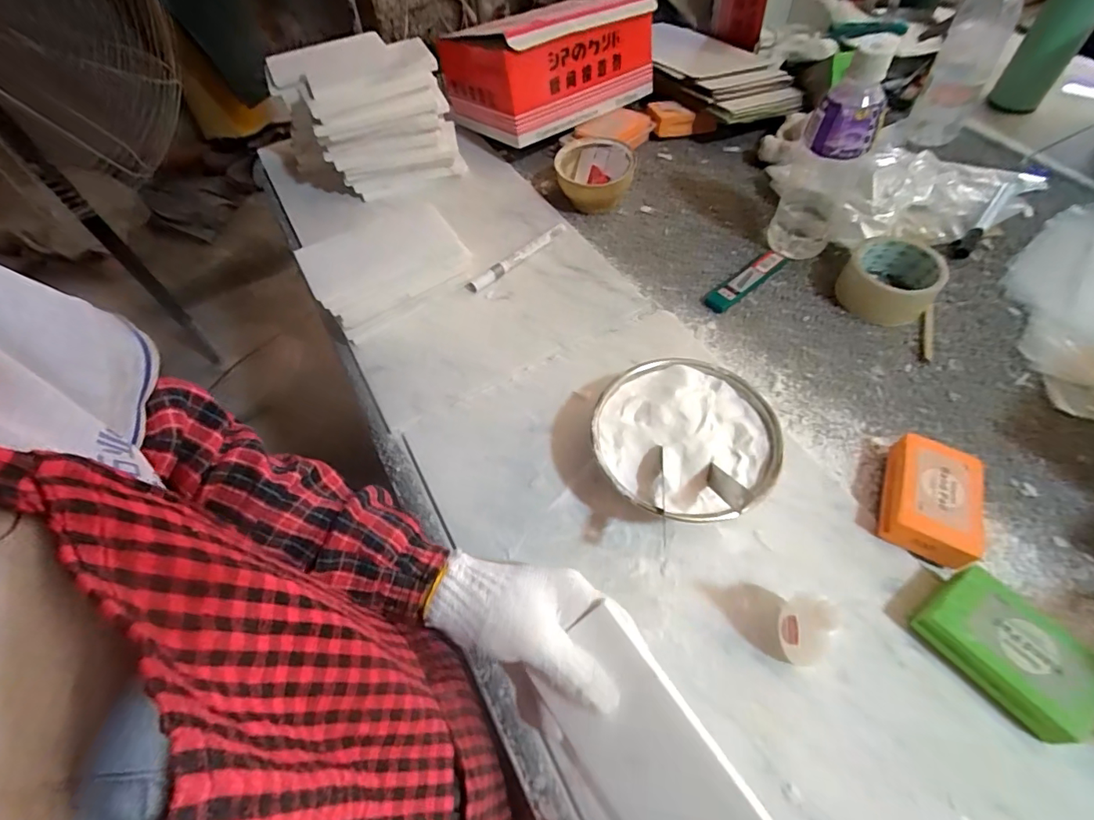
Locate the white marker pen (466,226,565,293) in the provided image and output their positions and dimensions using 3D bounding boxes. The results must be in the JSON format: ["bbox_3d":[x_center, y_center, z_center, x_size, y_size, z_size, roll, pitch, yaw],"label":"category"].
[{"bbox_3d":[-0.035,-0.181,0.597,0.141,0.017,0.019,-40,63,-21],"label":"white marker pen"}]

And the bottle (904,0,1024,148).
[{"bbox_3d":[0.526,-0.440,0.633,0.069,0.188,0.080,28,62,20],"label":"bottle"}]

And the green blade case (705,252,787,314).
[{"bbox_3d":[0.222,-0.145,0.569,0.115,0.012,0.025,-37,62,-19],"label":"green blade case"}]

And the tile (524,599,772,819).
[{"bbox_3d":[0.055,0.201,0.301,0.081,0.010,0.147,-44,67,19],"label":"tile"}]

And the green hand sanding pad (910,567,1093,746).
[{"bbox_3d":[0.308,0.160,0.341,0.058,0.033,0.099,-34,61,-18],"label":"green hand sanding pad"}]

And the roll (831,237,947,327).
[{"bbox_3d":[0.360,-0.139,0.533,0.086,0.047,0.087,-2,56,2],"label":"roll"}]

